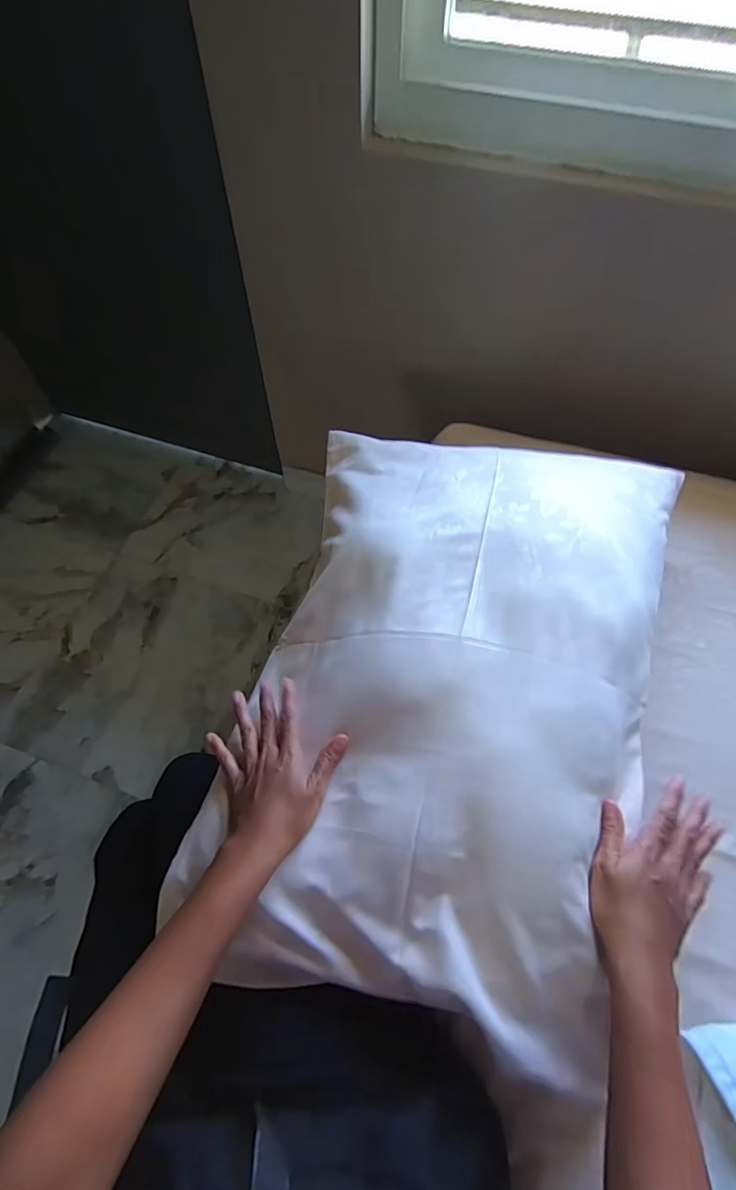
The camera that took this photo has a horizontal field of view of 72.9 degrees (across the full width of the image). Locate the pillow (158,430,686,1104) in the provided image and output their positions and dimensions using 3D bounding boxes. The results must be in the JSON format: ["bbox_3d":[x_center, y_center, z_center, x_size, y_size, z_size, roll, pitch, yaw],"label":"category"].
[{"bbox_3d":[0.080,0.066,0.491,0.385,0.086,0.563,14,63,8],"label":"pillow"}]

